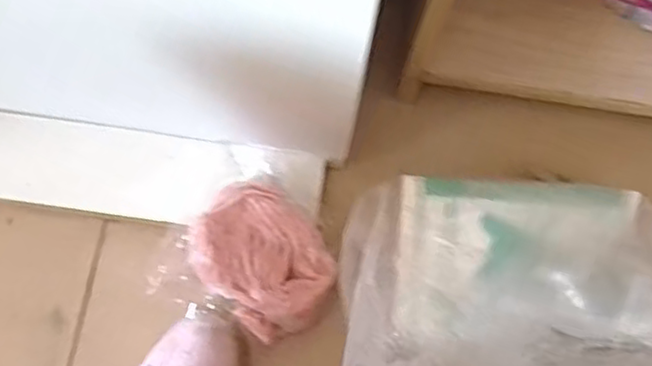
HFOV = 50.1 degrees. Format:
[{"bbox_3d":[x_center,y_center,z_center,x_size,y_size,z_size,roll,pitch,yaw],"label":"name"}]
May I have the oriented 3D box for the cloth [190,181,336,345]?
[{"bbox_3d":[-0.049,0.061,0.568,0.120,0.040,0.099,41,76,14],"label":"cloth"}]

